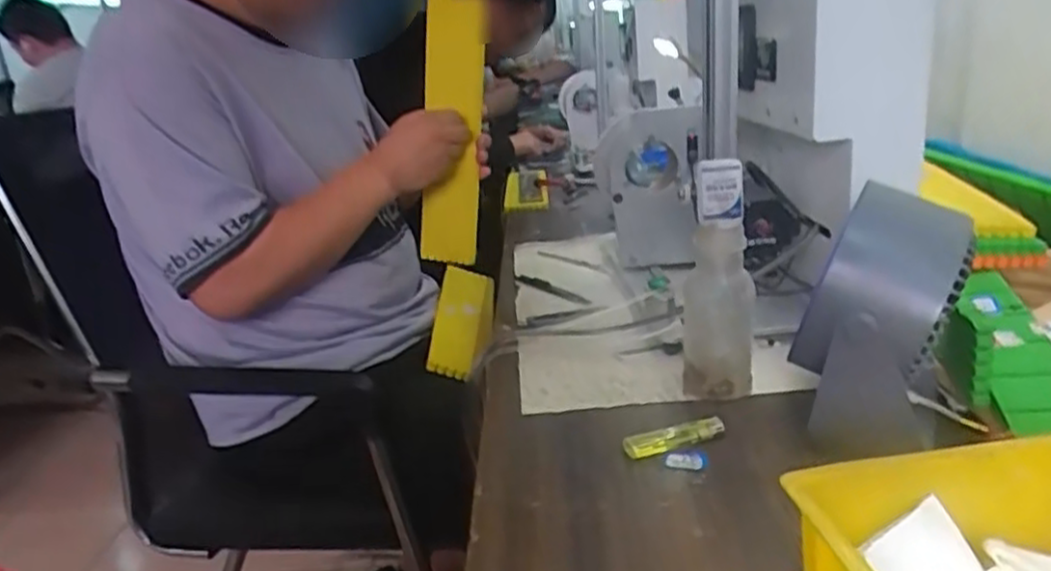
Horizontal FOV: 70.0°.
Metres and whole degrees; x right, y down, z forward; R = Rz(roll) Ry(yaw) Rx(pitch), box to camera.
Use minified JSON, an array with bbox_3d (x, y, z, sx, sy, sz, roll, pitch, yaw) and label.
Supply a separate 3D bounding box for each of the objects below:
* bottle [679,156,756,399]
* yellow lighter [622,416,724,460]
[{"bbox_3d":[0.158,-0.001,0.619,0.055,0.194,0.044,-1,19,10],"label":"bottle"},{"bbox_3d":[0.115,0.117,0.574,0.080,0.014,0.021,-9,19,-14],"label":"yellow lighter"}]

